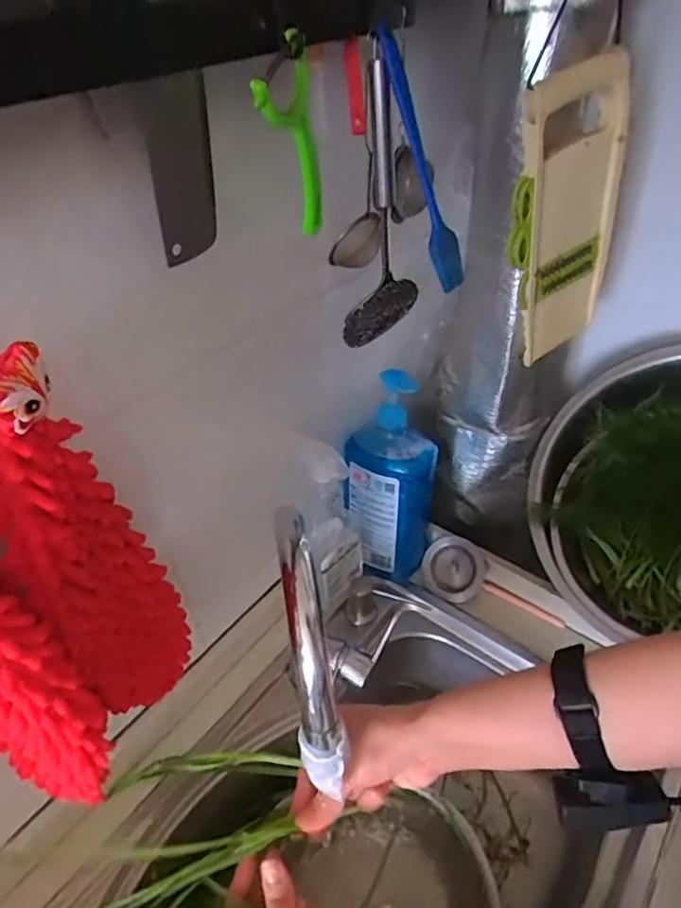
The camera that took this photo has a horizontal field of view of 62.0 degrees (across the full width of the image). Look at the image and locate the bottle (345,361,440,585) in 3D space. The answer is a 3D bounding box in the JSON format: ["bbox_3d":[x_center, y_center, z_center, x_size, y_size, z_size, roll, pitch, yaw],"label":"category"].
[{"bbox_3d":[0.061,0.033,0.712,0.091,0.283,0.087,19,46,24],"label":"bottle"}]

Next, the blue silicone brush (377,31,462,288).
[{"bbox_3d":[0.066,-0.235,0.468,0.025,0.197,0.026,4,35,46],"label":"blue silicone brush"}]

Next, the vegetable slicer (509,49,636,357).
[{"bbox_3d":[0.208,-0.227,0.551,0.124,0.265,0.058,-23,44,-16],"label":"vegetable slicer"}]

